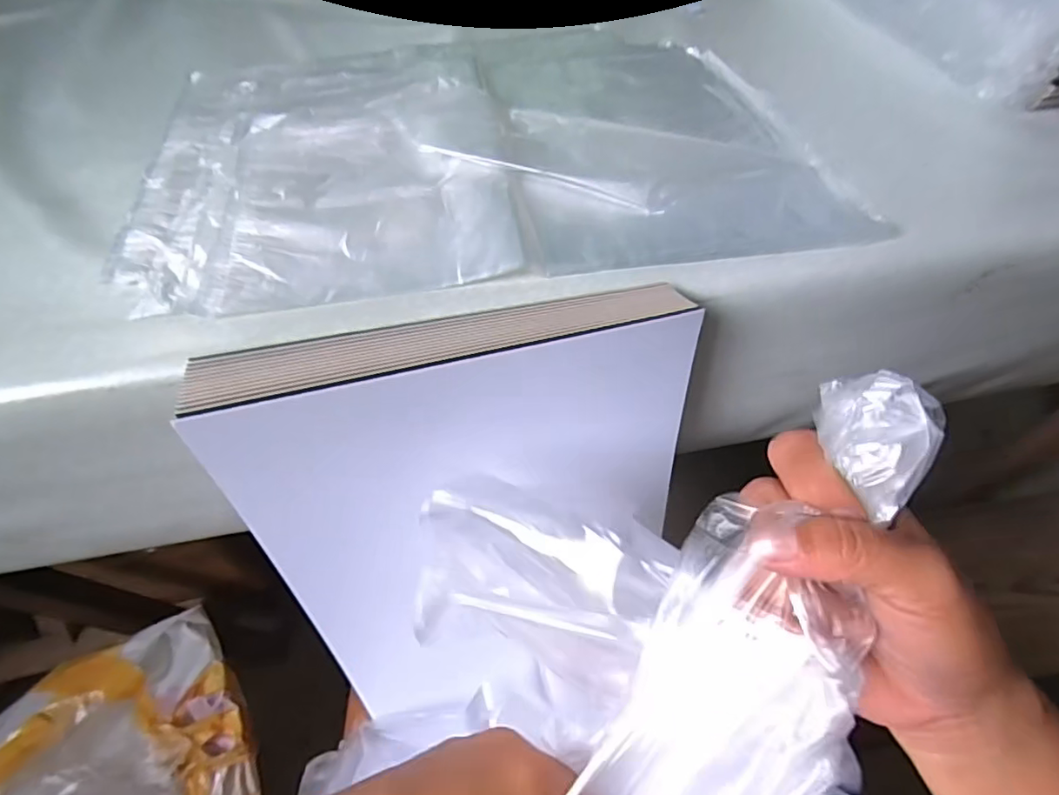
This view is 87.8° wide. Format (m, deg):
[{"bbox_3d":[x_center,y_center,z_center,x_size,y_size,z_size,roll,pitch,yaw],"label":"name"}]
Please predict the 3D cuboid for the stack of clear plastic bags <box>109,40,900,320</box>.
[{"bbox_3d":[-0.037,-0.204,0.418,0.462,0.020,0.342,-7,51,-4],"label":"stack of clear plastic bags"}]

